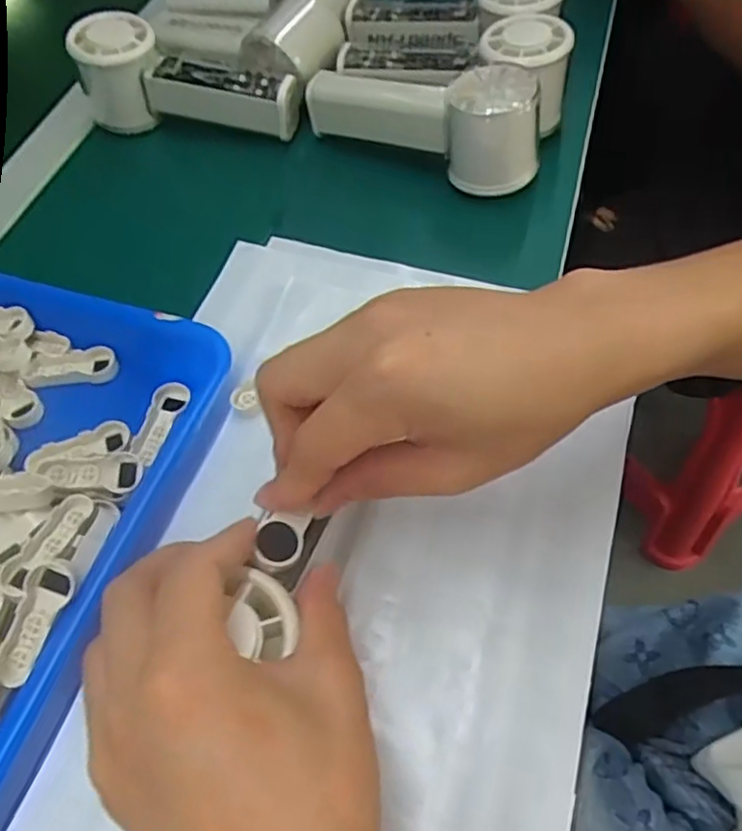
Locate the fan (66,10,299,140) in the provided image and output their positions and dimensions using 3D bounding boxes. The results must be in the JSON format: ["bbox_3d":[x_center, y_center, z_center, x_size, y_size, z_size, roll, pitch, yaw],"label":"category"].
[{"bbox_3d":[-0.124,-0.232,0.462,0.153,0.055,0.051,8,59,7],"label":"fan"}]

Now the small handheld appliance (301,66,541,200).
[{"bbox_3d":[0.032,-0.191,0.435,0.153,0.056,0.050,19,60,23],"label":"small handheld appliance"}]

